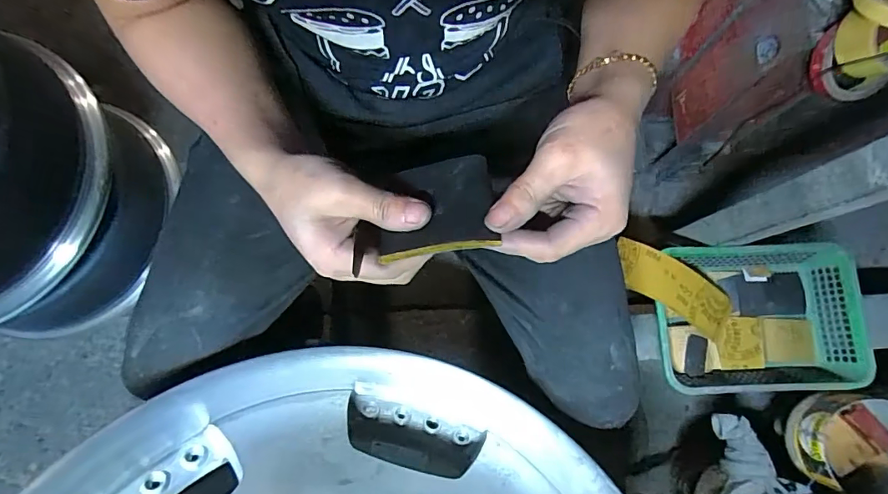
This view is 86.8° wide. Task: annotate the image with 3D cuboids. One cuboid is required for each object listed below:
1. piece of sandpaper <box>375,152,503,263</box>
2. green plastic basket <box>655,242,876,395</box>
[{"bbox_3d":[-0.006,-0.028,0.308,0.072,0.006,0.075,-13,54,15],"label":"piece of sandpaper"},{"bbox_3d":[0.480,0.111,0.739,0.303,0.071,0.222,-4,78,-2],"label":"green plastic basket"}]

